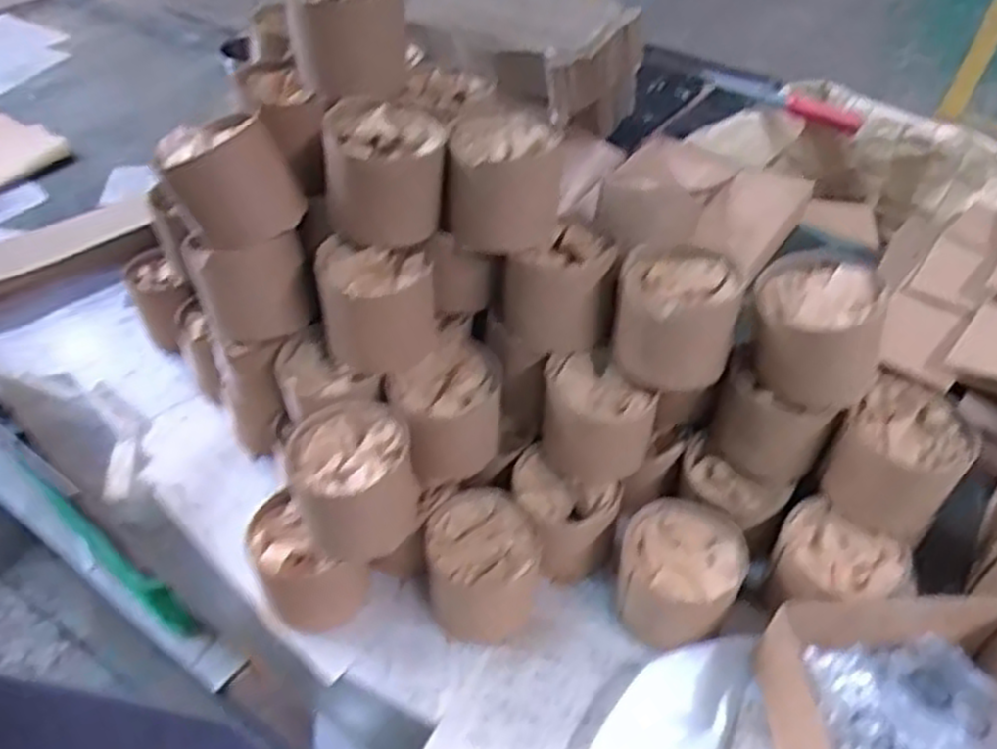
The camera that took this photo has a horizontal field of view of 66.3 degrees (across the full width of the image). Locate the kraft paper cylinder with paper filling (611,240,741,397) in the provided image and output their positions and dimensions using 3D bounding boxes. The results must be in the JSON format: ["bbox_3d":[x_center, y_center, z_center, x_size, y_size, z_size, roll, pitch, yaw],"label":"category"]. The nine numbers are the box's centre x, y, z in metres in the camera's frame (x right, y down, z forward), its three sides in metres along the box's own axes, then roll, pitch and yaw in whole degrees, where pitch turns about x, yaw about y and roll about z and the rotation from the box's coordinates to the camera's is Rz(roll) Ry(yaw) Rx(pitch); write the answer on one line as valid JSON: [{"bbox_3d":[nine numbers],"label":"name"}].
[{"bbox_3d":[0.144,-0.050,0.619,0.093,0.081,0.100,11,47,12],"label":"kraft paper cylinder with paper filling"}]

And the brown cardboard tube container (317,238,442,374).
[{"bbox_3d":[-0.098,-0.053,0.637,0.092,0.092,0.075,-3,46,-1],"label":"brown cardboard tube container"}]

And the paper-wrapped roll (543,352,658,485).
[{"bbox_3d":[0.085,0.036,0.655,0.091,0.082,0.084,5,46,7],"label":"paper-wrapped roll"}]

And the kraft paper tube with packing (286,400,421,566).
[{"bbox_3d":[-0.112,0.082,0.604,0.092,0.080,0.100,-1,46,1],"label":"kraft paper tube with packing"}]

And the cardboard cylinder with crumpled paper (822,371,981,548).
[{"bbox_3d":[0.323,0.068,0.613,0.083,0.084,0.092,30,54,27],"label":"cardboard cylinder with crumpled paper"}]

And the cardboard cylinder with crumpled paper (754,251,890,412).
[{"bbox_3d":[0.247,-0.034,0.597,0.098,0.090,0.089,20,49,20],"label":"cardboard cylinder with crumpled paper"}]

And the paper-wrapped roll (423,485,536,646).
[{"bbox_3d":[-0.013,0.160,0.640,0.092,0.080,0.101,-4,46,-3],"label":"paper-wrapped roll"}]

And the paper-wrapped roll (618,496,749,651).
[{"bbox_3d":[0.148,0.166,0.627,0.090,0.078,0.099,18,49,18],"label":"paper-wrapped roll"}]

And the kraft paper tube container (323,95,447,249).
[{"bbox_3d":[-0.094,-0.169,0.628,0.096,0.084,0.089,-9,46,-7],"label":"kraft paper tube container"}]

